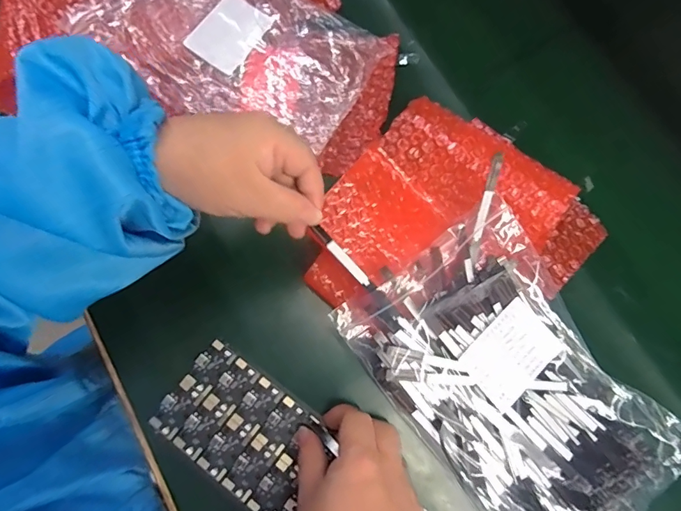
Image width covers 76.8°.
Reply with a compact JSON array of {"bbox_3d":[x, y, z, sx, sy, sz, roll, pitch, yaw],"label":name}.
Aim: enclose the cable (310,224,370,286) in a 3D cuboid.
[{"bbox_3d":[0.001,0.001,0.271,0.006,0.004,0.051,-48,112,-13],"label":"cable"}]

